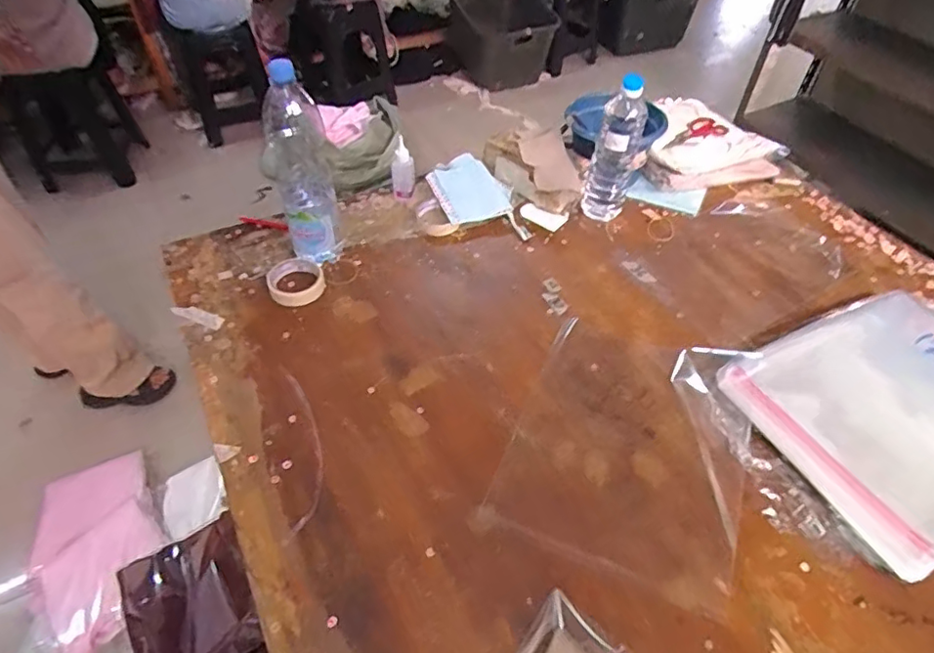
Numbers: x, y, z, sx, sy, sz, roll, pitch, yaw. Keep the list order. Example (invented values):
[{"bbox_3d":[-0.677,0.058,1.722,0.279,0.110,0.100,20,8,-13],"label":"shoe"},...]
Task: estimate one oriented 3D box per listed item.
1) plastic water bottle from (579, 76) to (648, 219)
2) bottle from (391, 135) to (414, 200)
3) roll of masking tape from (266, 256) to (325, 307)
[{"bbox_3d":[0.262,-0.306,1.026,0.080,0.267,0.070,4,48,4],"label":"plastic water bottle"},{"bbox_3d":[-0.123,-0.298,1.096,0.044,0.119,0.039,-5,48,-5],"label":"bottle"},{"bbox_3d":[-0.285,-0.078,0.958,0.092,0.034,0.092,1,48,-1],"label":"roll of masking tape"}]

